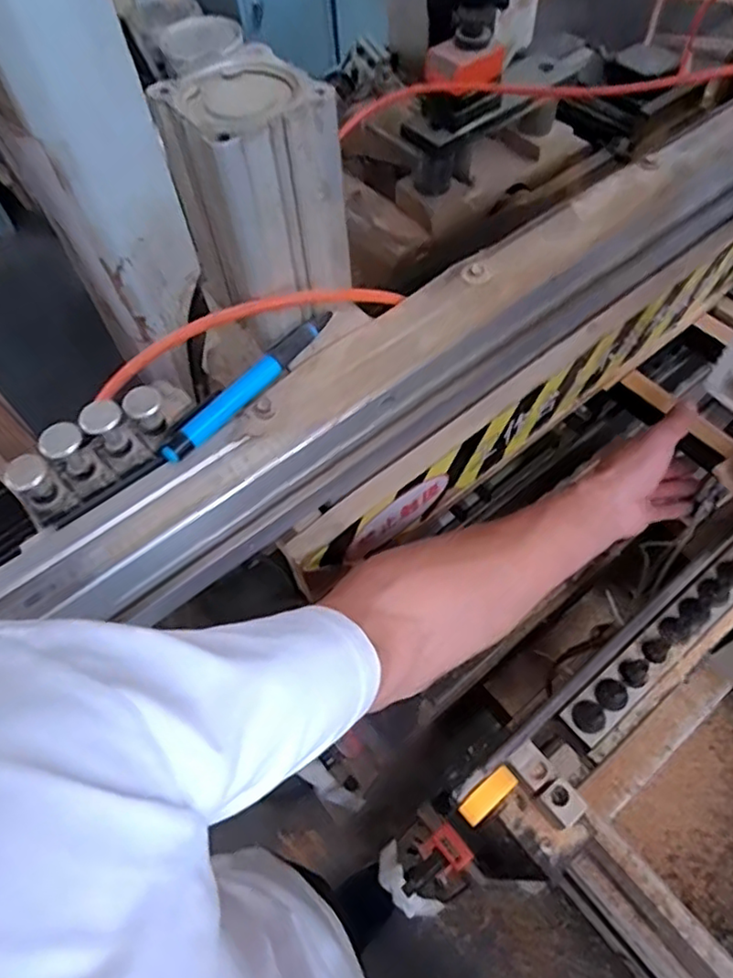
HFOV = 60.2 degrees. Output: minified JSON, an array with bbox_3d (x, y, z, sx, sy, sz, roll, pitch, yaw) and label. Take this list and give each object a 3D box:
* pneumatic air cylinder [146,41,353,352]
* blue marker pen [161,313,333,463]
[{"bbox_3d":[-0.057,-0.146,0.328,0.074,0.115,0.063,-32,62,-15],"label":"pneumatic air cylinder"},{"bbox_3d":[-0.062,-0.059,0.346,0.010,0.011,0.125,34,67,21],"label":"blue marker pen"}]

